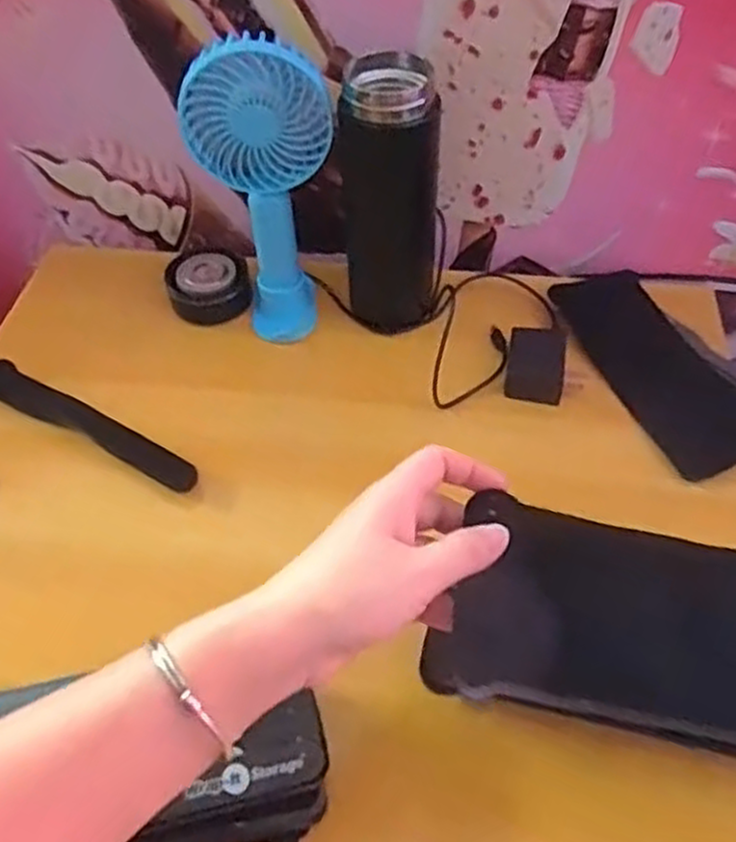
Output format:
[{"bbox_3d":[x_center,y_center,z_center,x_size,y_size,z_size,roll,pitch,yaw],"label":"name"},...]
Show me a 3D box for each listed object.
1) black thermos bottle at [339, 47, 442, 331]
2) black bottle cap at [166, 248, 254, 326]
[{"bbox_3d":[0.017,-0.164,0.578,0.072,0.193,0.058,0,50,2],"label":"black thermos bottle"},{"bbox_3d":[-0.133,-0.115,0.640,0.066,0.027,0.061,-1,50,1],"label":"black bottle cap"}]

